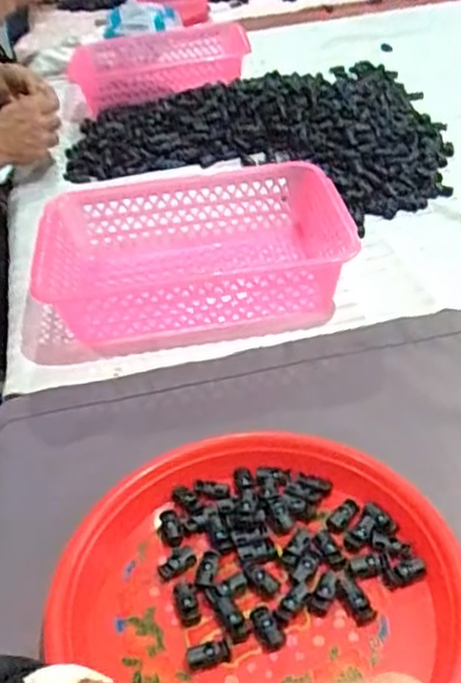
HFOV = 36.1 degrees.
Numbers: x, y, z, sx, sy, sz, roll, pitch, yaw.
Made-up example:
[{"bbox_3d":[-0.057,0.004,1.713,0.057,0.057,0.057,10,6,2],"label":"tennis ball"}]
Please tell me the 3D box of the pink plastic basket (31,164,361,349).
[{"bbox_3d":[-0.038,-0.098,0.751,0.312,0.081,0.229,-8,38,0],"label":"pink plastic basket"}]

